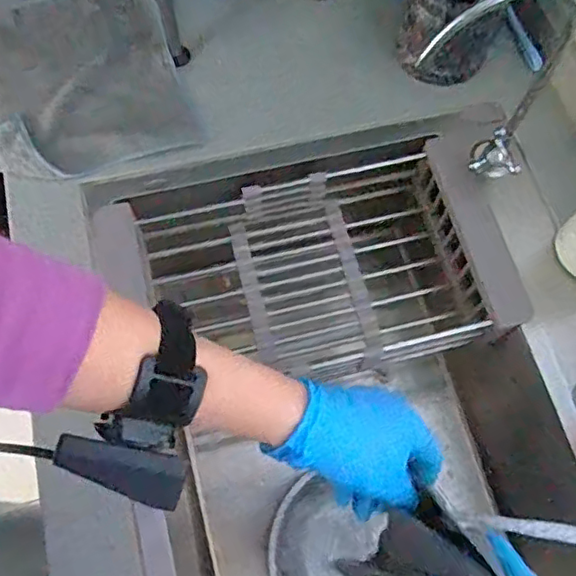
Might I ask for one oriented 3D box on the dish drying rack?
[{"bbox_3d":[0.028,-0.012,0.629,0.401,0.070,0.223,-14,70,-7],"label":"dish drying rack"}]

